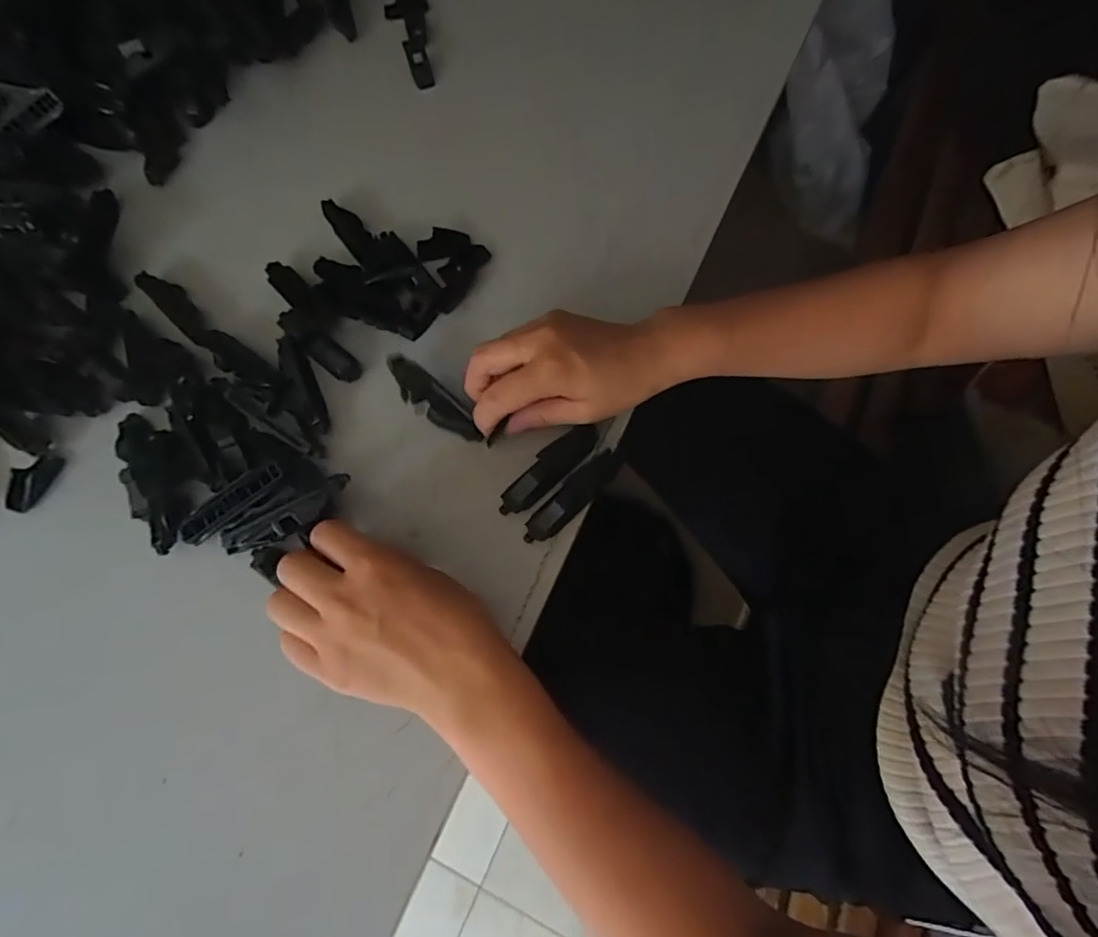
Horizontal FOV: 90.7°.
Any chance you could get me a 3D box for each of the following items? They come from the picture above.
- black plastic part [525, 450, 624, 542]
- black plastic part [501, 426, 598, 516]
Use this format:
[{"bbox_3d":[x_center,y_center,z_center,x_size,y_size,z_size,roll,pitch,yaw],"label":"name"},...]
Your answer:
[{"bbox_3d":[0.014,0.016,0.345,0.019,0.013,0.081,40,76,14],"label":"black plastic part"},{"bbox_3d":[0.000,0.000,0.355,0.079,0.011,0.021,-43,75,-13],"label":"black plastic part"}]

